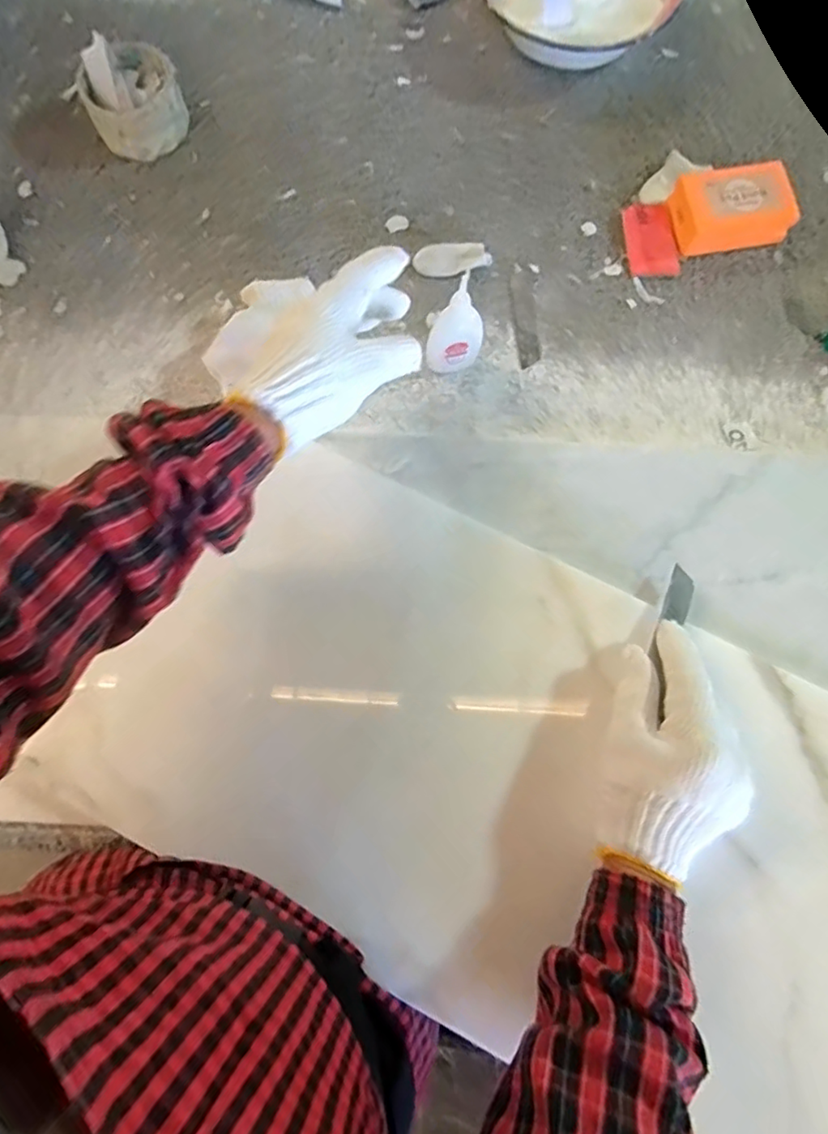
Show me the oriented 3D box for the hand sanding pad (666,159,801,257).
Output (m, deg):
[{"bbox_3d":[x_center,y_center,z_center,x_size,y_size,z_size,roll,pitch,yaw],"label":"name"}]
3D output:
[{"bbox_3d":[0.276,-0.310,0.499,0.099,0.035,0.057,-9,76,-3],"label":"hand sanding pad"}]

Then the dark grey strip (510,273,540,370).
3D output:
[{"bbox_3d":[0.096,-0.213,0.495,0.018,0.004,0.091,-3,75,-1],"label":"dark grey strip"}]

